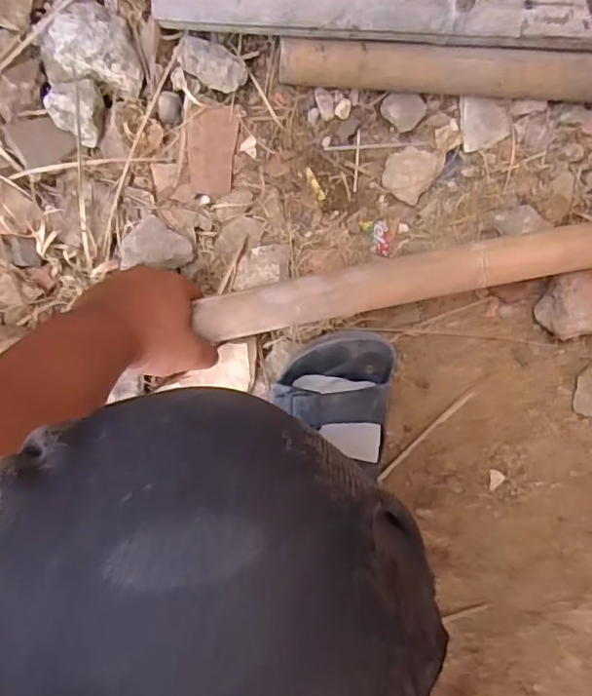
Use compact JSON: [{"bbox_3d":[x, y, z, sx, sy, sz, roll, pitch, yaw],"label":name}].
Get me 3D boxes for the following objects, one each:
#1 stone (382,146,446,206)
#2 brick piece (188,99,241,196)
[{"bbox_3d":[0.112,-0.173,0.567,0.046,0.016,0.060,37,91,0],"label":"stone"},{"bbox_3d":[-0.079,-0.191,0.560,0.048,0.011,0.085,3,98,-23],"label":"brick piece"}]

